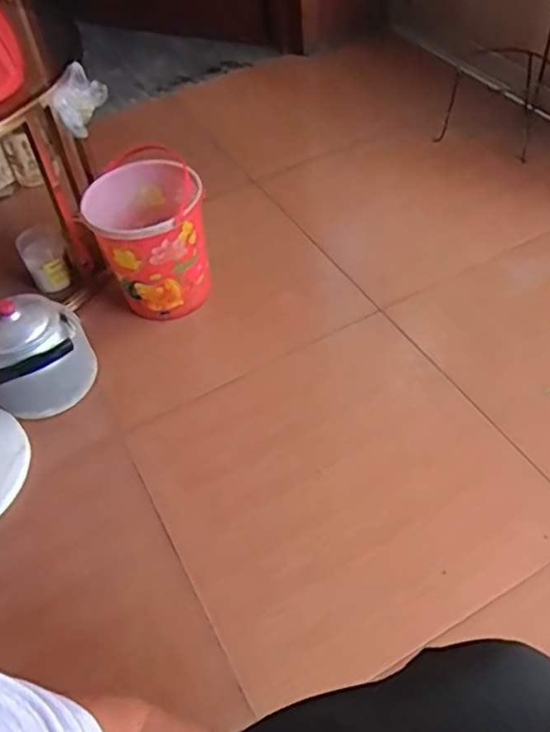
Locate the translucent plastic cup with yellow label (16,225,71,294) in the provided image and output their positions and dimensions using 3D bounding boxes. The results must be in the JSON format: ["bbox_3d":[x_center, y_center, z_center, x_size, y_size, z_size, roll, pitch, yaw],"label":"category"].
[{"bbox_3d":[-0.526,-0.243,1.454,0.091,0.150,0.092,-3,50,4],"label":"translucent plastic cup with yellow label"}]

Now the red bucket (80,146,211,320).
[{"bbox_3d":[-0.254,-0.263,1.345,0.218,0.277,0.218,-3,50,4],"label":"red bucket"}]

